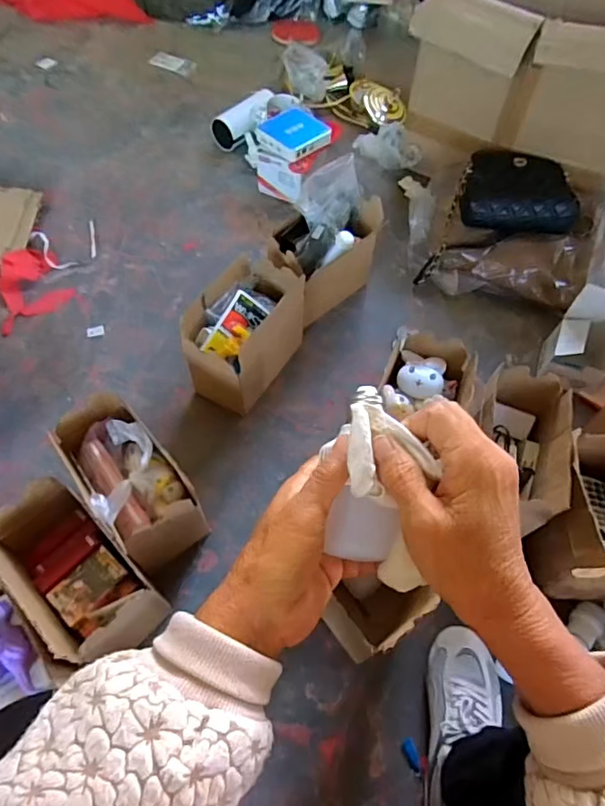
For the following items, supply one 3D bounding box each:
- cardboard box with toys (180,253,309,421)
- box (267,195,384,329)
[{"bbox_3d":[-0.096,-0.114,0.879,0.123,0.169,0.220,27,62,12],"label":"cardboard box with toys"},{"bbox_3d":[0.043,-0.269,0.981,0.113,0.166,0.243,41,65,19],"label":"box"}]

